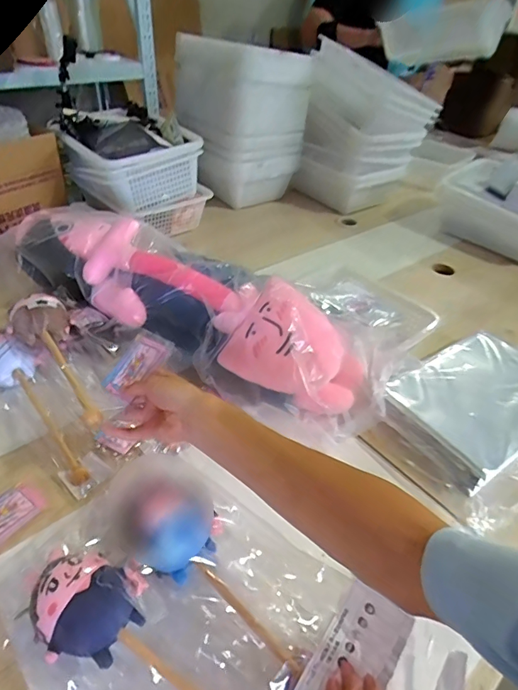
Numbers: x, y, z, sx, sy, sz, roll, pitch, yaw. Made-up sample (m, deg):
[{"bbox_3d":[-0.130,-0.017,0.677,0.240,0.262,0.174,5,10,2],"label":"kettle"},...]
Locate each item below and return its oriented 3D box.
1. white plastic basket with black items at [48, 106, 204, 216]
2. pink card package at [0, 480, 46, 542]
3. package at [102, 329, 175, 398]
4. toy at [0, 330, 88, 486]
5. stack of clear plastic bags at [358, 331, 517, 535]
[{"bbox_3d":[-0.333,-0.473,1.142,0.303,0.146,0.254,33,49,29],"label":"white plastic basket with black items"},{"bbox_3d":[-0.321,0.214,0.566,0.056,0.019,0.094,26,46,24],"label":"pink card package"},{"bbox_3d":[-0.159,0.025,0.587,0.066,0.004,0.093,24,73,35],"label":"package"},{"bbox_3d":[-0.338,0.091,0.680,0.074,0.054,0.312,-32,65,-34],"label":"toy"},{"bbox_3d":[0.364,0.106,0.711,0.360,0.058,0.245,-26,49,-30],"label":"stack of clear plastic bags"}]

